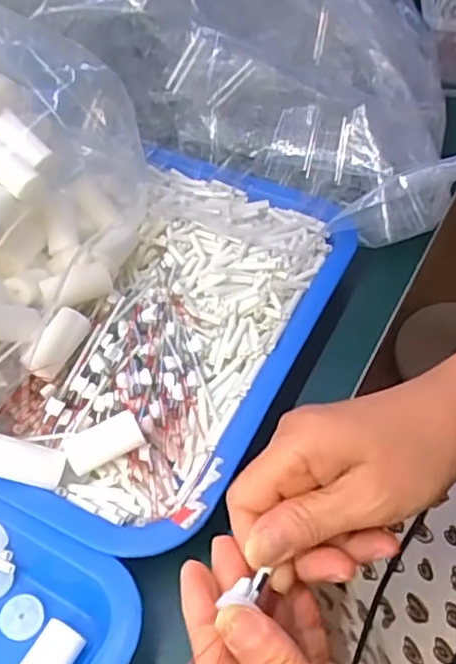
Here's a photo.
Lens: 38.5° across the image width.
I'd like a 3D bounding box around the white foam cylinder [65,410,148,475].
[{"bbox_3d":[-0.065,0.061,0.353,0.042,0.019,0.020,-21,54,-18],"label":"white foam cylinder"}]

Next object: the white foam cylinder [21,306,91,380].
[{"bbox_3d":[-0.097,0.006,0.367,0.021,0.015,0.041,21,53,16],"label":"white foam cylinder"}]

